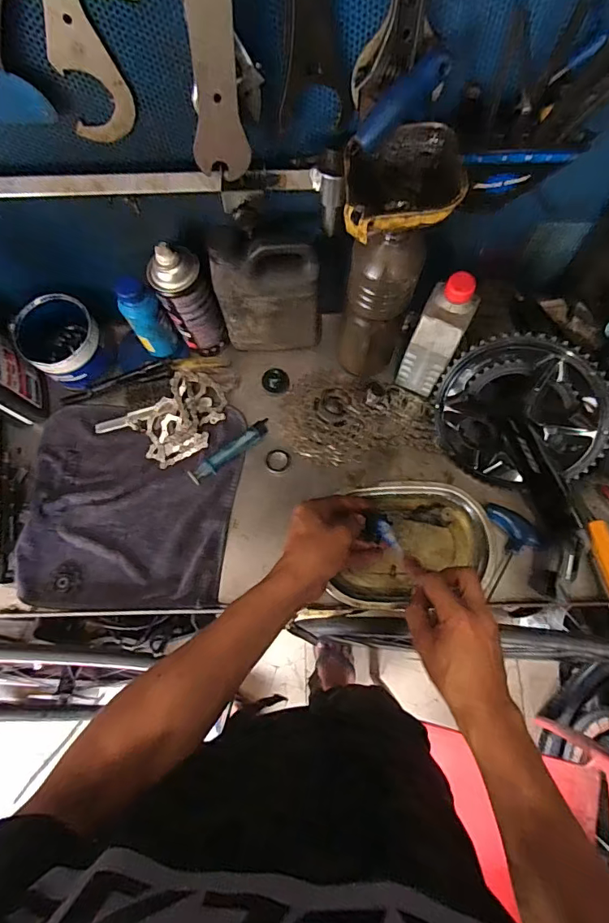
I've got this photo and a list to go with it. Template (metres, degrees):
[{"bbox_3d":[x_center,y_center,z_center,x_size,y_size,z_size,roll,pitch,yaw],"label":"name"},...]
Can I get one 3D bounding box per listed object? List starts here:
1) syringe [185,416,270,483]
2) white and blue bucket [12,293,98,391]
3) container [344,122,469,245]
[{"bbox_3d":[-0.100,-0.014,0.636,0.127,0.020,0.025,-37,75,-9],"label":"syringe"},{"bbox_3d":[-0.331,-0.164,0.653,0.101,0.097,0.096,-1,73,2],"label":"white and blue bucket"},{"bbox_3d":[0.082,-0.231,0.398,0.095,0.058,0.099,1,73,2],"label":"container"}]

